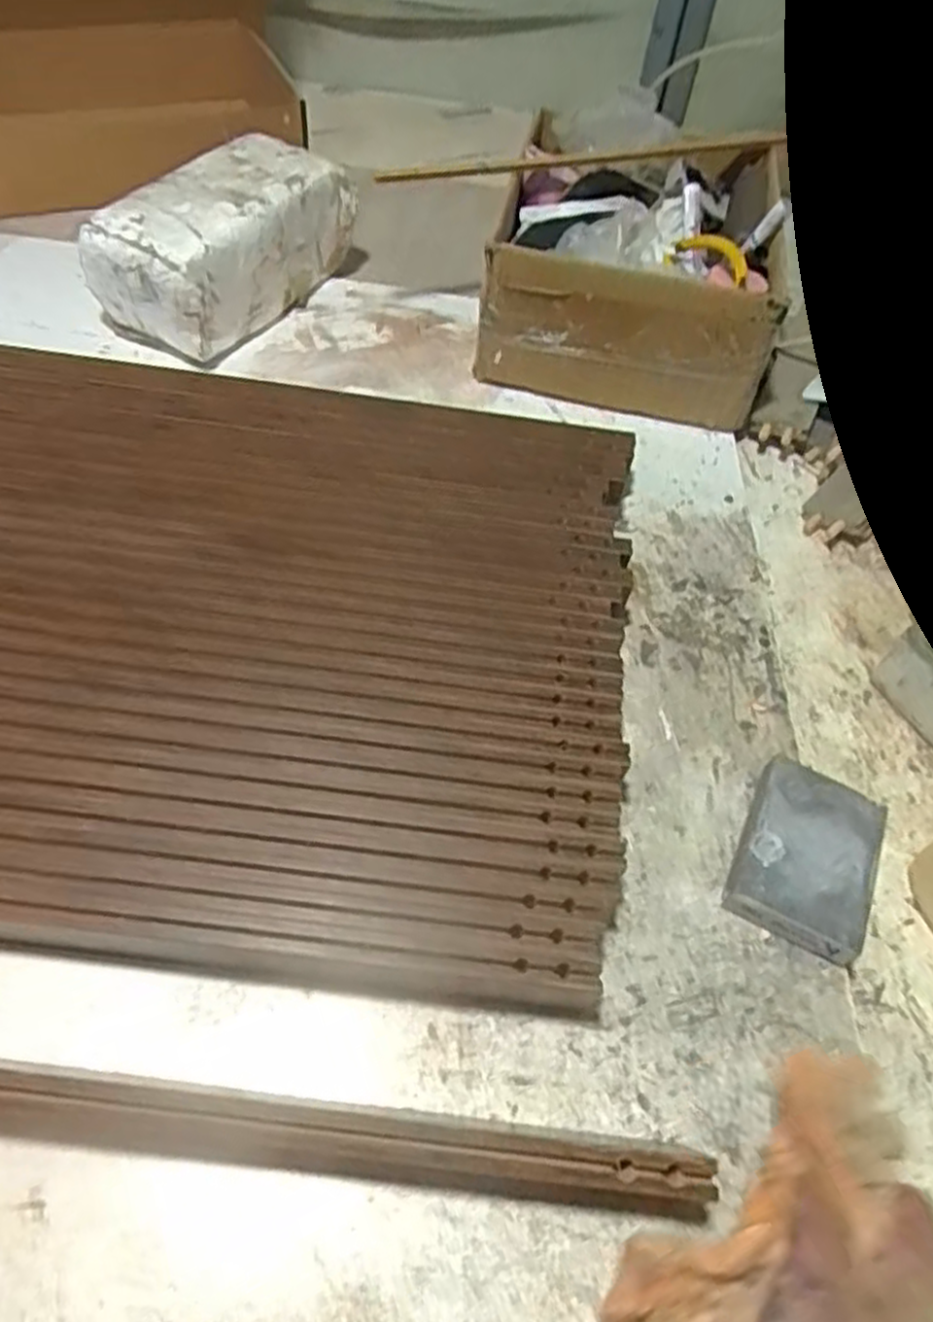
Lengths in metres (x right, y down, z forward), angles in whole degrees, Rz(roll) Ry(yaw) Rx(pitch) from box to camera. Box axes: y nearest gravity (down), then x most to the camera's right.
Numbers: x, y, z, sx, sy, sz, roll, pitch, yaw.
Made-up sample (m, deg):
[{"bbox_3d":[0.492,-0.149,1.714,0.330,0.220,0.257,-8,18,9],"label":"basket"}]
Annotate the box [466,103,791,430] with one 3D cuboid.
[{"bbox_3d":[0.158,-0.377,0.714,0.237,0.125,0.293,12,54,3],"label":"box"}]

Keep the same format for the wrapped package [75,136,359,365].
[{"bbox_3d":[-0.214,-0.377,0.681,0.125,0.106,0.225,28,56,15],"label":"wrapped package"}]

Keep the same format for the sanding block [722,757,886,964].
[{"bbox_3d":[0.193,0.110,0.428,0.071,0.026,0.098,26,56,14],"label":"sanding block"}]

